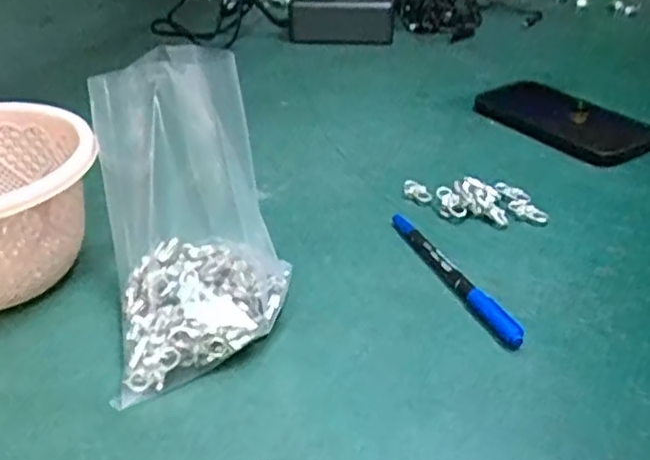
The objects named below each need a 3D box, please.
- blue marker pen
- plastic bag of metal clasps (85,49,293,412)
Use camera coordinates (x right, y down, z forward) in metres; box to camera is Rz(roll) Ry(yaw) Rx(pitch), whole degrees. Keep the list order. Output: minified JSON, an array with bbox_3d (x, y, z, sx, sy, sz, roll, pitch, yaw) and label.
[{"bbox_3d":[0.080,0.028,0.422,0.013,0.009,0.137,-14,37,-21],"label":"blue marker pen"},{"bbox_3d":[-0.075,-0.018,0.369,0.094,0.145,0.133,-10,35,-15],"label":"plastic bag of metal clasps"}]

